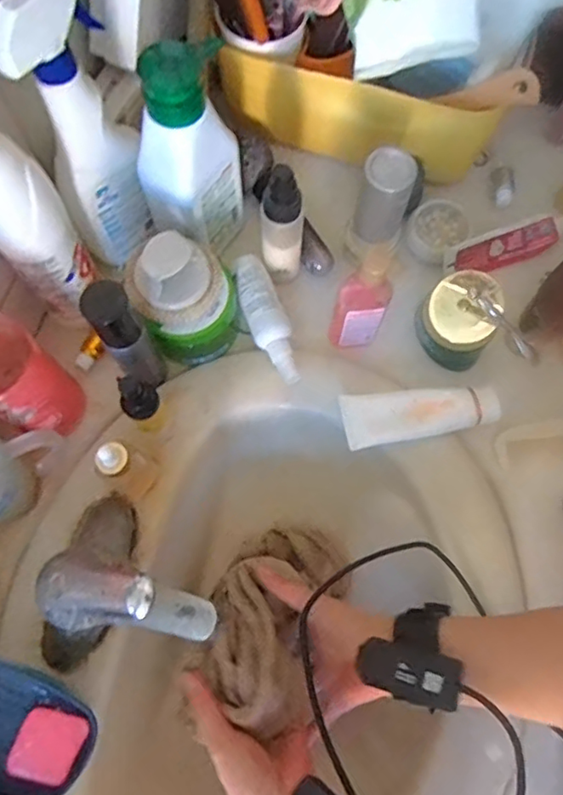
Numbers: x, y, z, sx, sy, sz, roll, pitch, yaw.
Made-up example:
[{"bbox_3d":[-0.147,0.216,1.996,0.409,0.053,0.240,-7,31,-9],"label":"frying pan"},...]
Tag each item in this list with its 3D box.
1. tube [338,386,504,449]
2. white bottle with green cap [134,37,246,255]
[{"bbox_3d":[0.130,0.013,0.538,0.146,0.022,0.049,-10,72,-4],"label":"tube"},{"bbox_3d":[-0.073,-0.196,0.486,0.083,0.193,0.053,-38,76,-12],"label":"white bottle with green cap"}]

